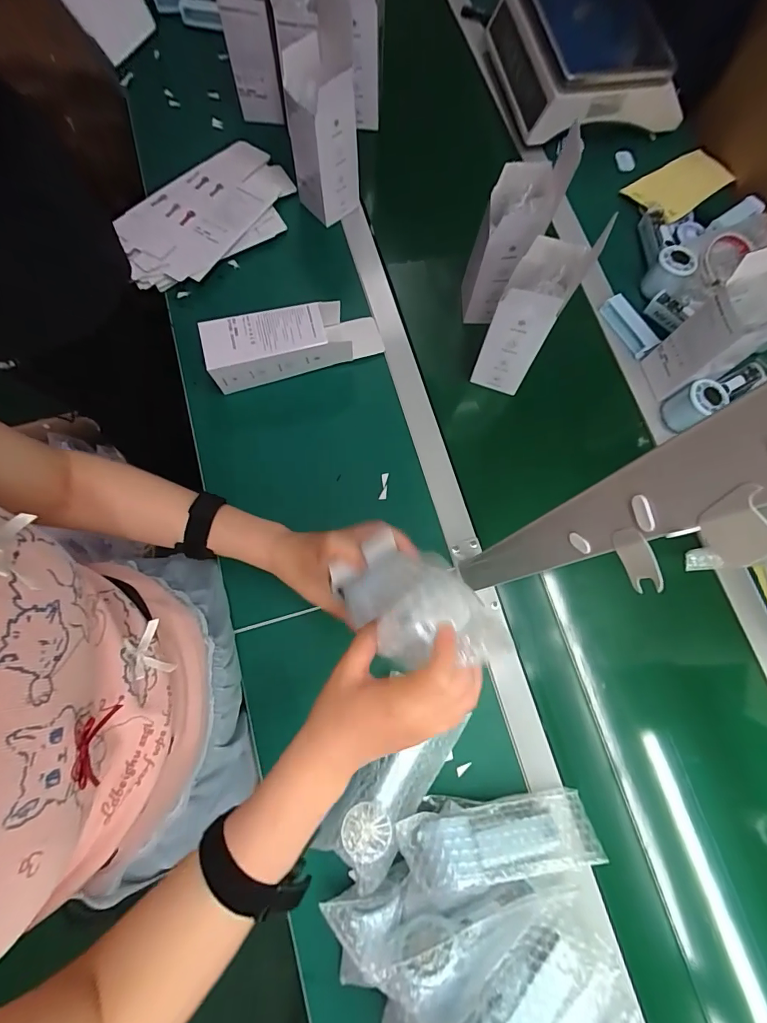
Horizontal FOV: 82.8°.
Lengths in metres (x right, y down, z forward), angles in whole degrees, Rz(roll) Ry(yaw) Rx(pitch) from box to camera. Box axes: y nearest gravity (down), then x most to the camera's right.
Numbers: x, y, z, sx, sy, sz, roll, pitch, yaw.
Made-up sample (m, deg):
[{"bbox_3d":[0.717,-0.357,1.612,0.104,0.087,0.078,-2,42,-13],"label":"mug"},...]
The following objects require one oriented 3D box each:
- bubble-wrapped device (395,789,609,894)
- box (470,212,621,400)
[{"bbox_3d":[0.122,0.343,0.452,0.209,0.059,0.061,-4,76,-3],"label":"bubble-wrapped device"},{"bbox_3d":[0.182,-0.245,0.555,0.073,0.206,0.085,26,76,5],"label":"box"}]

